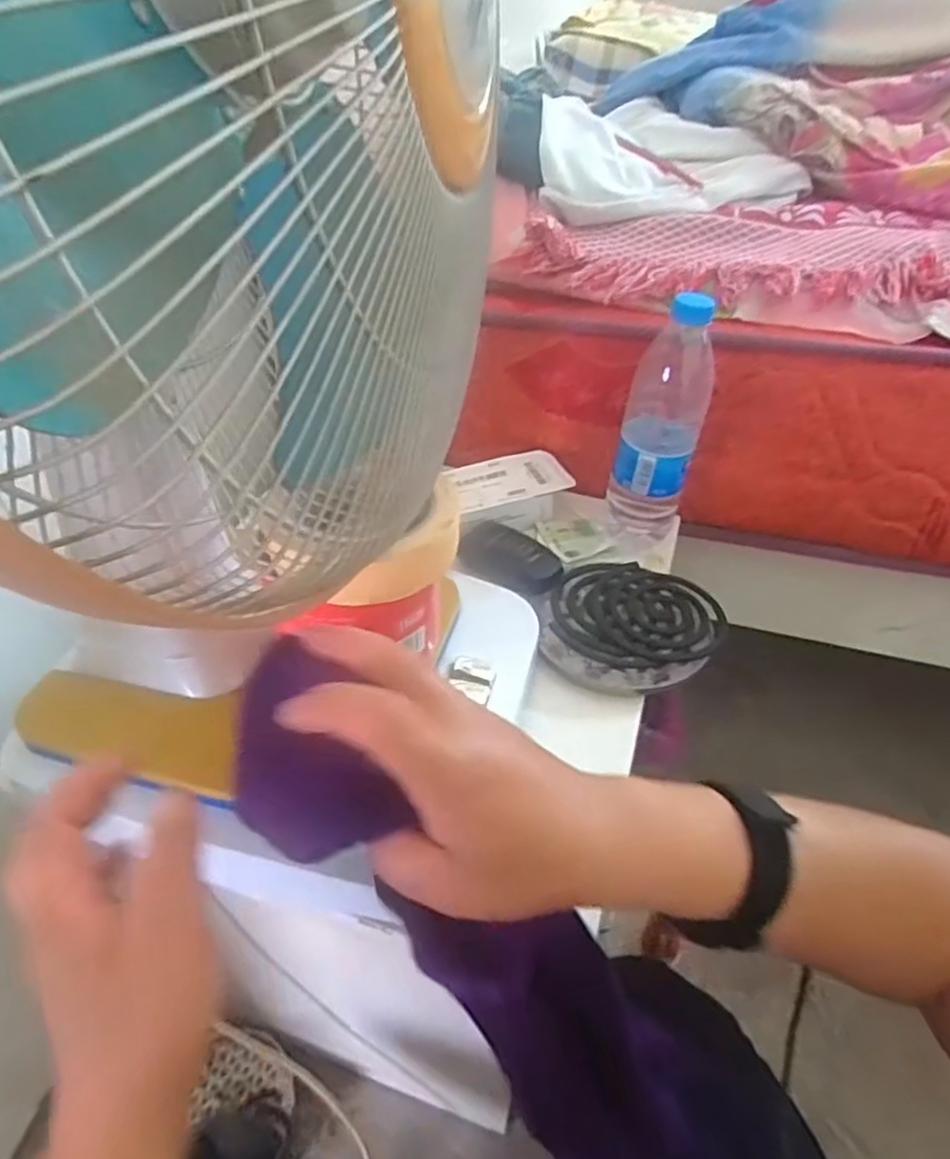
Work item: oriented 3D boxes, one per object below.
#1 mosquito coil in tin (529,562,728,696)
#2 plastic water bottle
[{"bbox_3d":[0.121,0.036,0.572,0.135,0.034,0.120,-32,49,-30],"label":"mosquito coil in tin"},{"bbox_3d":[0.159,-0.126,0.609,0.070,0.213,0.060,11,42,15],"label":"plastic water bottle"}]

